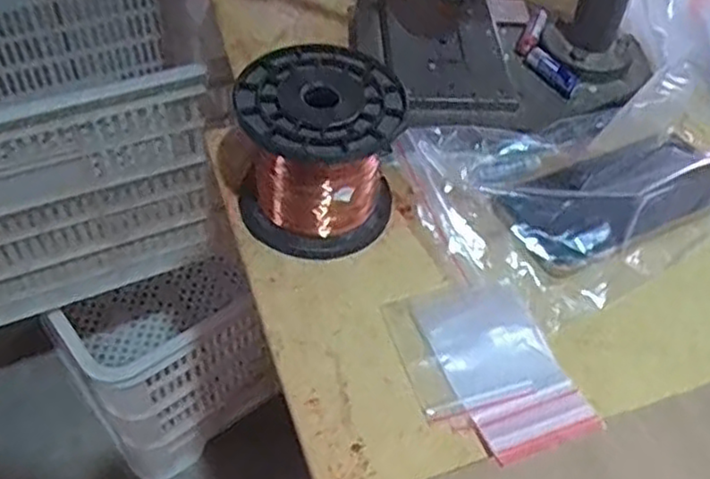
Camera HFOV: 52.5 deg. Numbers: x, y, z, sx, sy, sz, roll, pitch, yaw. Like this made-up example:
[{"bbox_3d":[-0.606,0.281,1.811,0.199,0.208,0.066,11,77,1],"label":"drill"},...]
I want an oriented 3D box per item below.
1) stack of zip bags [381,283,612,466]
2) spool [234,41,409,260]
[{"bbox_3d":[0.070,0.067,0.392,0.079,0.004,0.111,-16,52,-16],"label":"stack of zip bags"},{"bbox_3d":[-0.020,-0.051,0.449,0.090,0.108,0.093,2,50,-2],"label":"spool"}]

